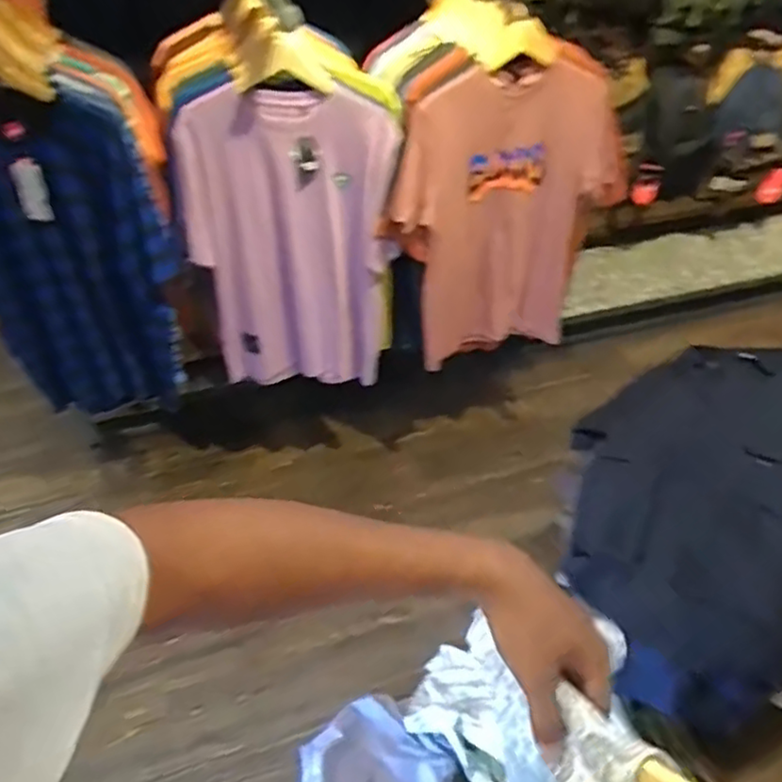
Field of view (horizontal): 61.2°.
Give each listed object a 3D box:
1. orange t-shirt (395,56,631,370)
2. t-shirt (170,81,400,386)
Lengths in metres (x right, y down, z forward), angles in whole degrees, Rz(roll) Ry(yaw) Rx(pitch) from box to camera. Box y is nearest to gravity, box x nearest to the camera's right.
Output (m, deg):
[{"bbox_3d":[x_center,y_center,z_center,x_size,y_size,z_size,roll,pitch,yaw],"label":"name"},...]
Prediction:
[{"bbox_3d":[0.269,-0.377,1.569,0.538,0.673,0.083,-11,44,-12],"label":"orange t-shirt"},{"bbox_3d":[-0.235,-0.312,1.582,0.471,0.731,0.085,4,43,4],"label":"t-shirt"}]

